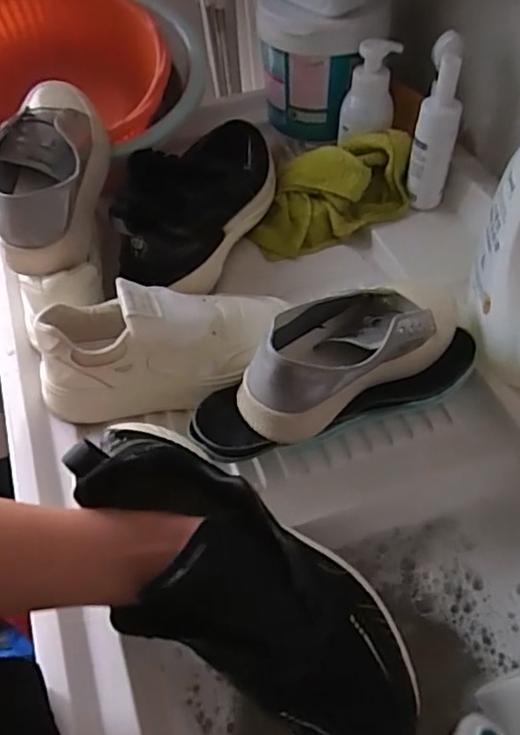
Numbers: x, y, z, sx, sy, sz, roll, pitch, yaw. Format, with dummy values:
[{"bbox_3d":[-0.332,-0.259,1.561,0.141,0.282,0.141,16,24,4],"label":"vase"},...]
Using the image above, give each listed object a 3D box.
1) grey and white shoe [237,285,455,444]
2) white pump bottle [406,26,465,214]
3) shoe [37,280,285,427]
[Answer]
[{"bbox_3d":[0.083,-0.029,0.543,0.238,0.087,0.092,-32,57,-21],"label":"grey and white shoe"},{"bbox_3d":[0.206,-0.275,0.705,0.049,0.193,0.044,12,53,12],"label":"white pump bottle"},{"bbox_3d":[-0.092,-0.026,0.569,0.235,0.109,0.084,-11,52,-6],"label":"shoe"}]

